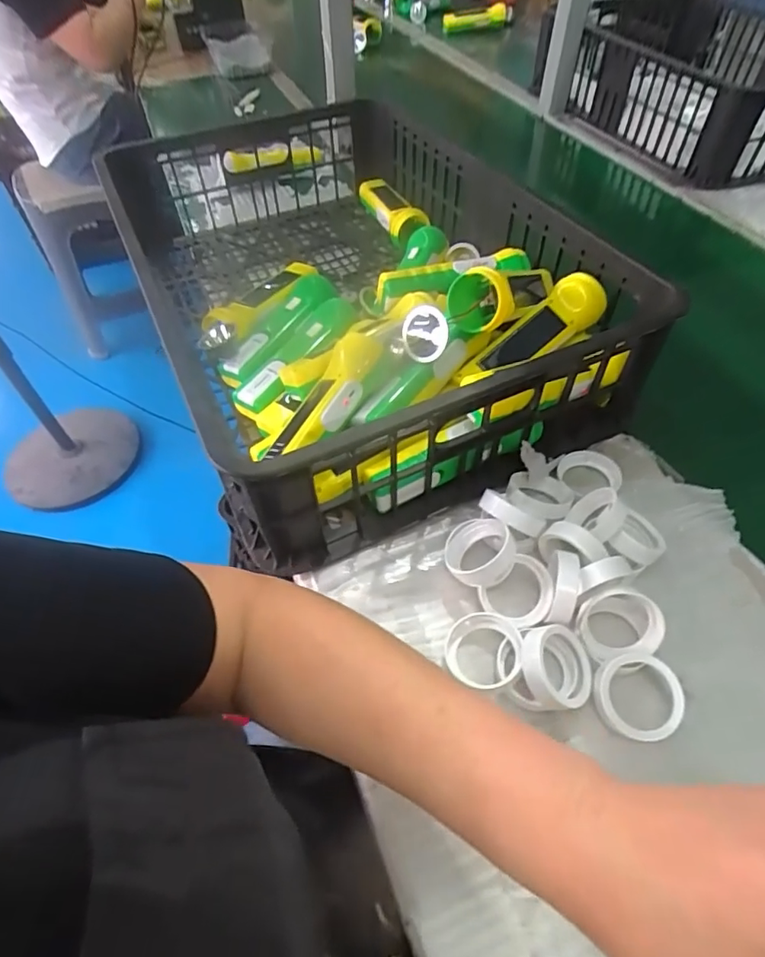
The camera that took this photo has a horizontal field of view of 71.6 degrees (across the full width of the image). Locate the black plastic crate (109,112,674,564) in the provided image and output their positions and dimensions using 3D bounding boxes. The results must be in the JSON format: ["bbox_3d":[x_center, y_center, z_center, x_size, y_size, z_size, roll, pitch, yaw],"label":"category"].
[{"bbox_3d":[-0.046,-0.247,0.600,0.379,0.136,0.645,-20,53,-14],"label":"black plastic crate"}]

